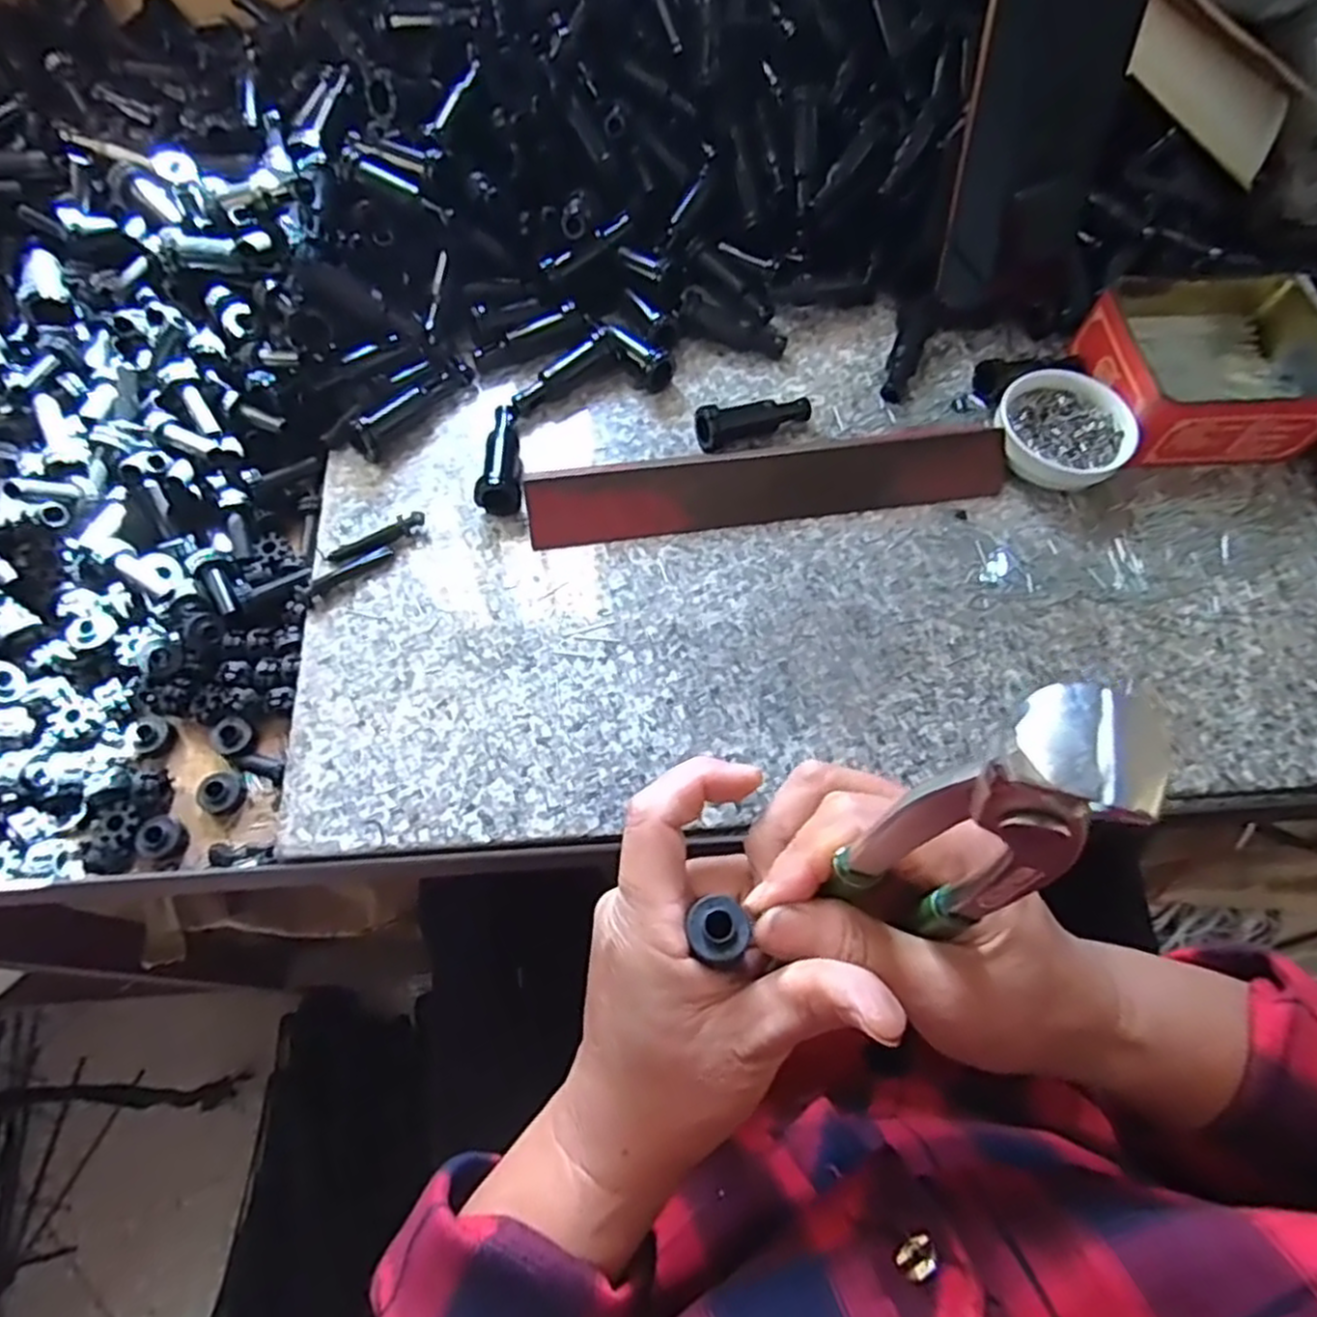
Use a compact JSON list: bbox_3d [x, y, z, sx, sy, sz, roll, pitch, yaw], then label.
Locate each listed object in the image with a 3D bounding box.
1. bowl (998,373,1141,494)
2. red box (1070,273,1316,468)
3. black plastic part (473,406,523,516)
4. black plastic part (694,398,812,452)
[{"bbox_3d":[0.223,-0.125,0.419,0.071,0.027,0.067,28,67,10],"label":"bowl"},{"bbox_3d":[0.316,-0.168,0.433,0.130,0.042,0.111,-5,66,-5],"label":"red box"},{"bbox_3d":[-0.086,-0.109,0.406,0.023,0.021,0.069,-5,66,-5],"label":"black plastic part"},{"bbox_3d":[0.054,-0.138,0.423,0.066,0.027,0.020,-23,69,-12],"label":"black plastic part"}]

